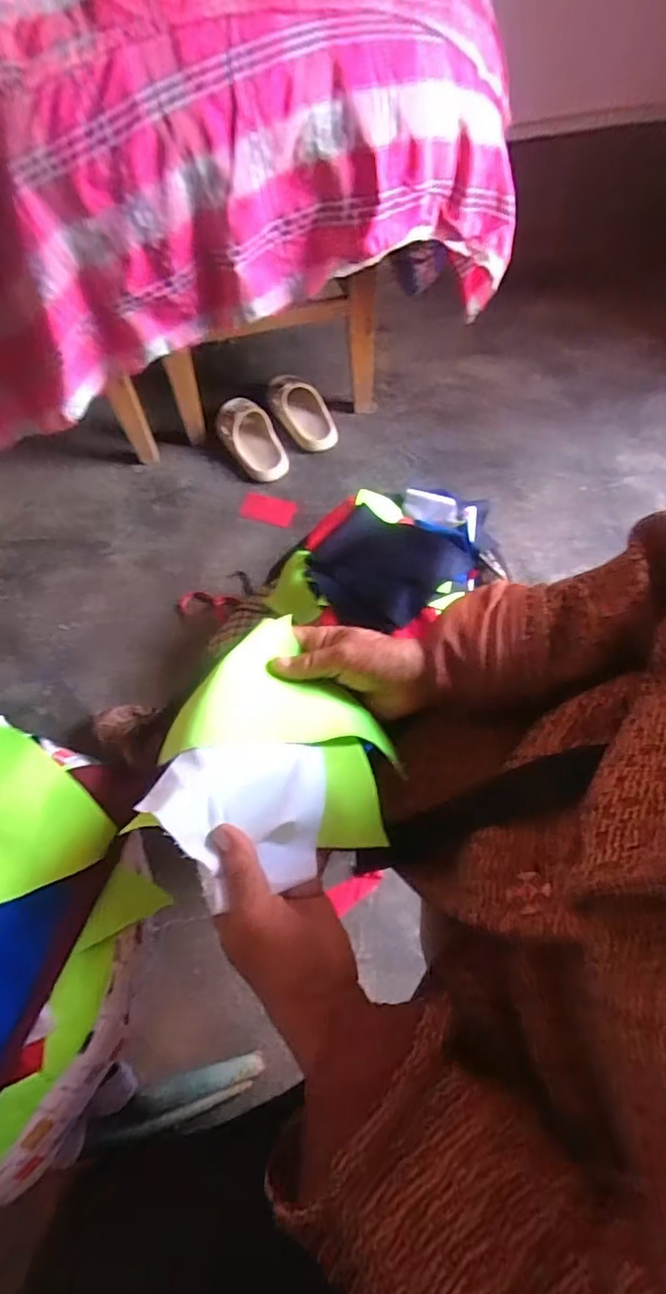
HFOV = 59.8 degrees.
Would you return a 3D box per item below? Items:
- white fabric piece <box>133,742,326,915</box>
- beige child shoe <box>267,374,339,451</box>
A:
[{"bbox_3d":[-0.058,0.100,0.357,0.109,0.023,0.081,12,66,-25],"label":"white fabric piece"},{"bbox_3d":[-0.066,-0.483,1.183,0.102,0.065,0.197,-24,63,-10],"label":"beige child shoe"}]

